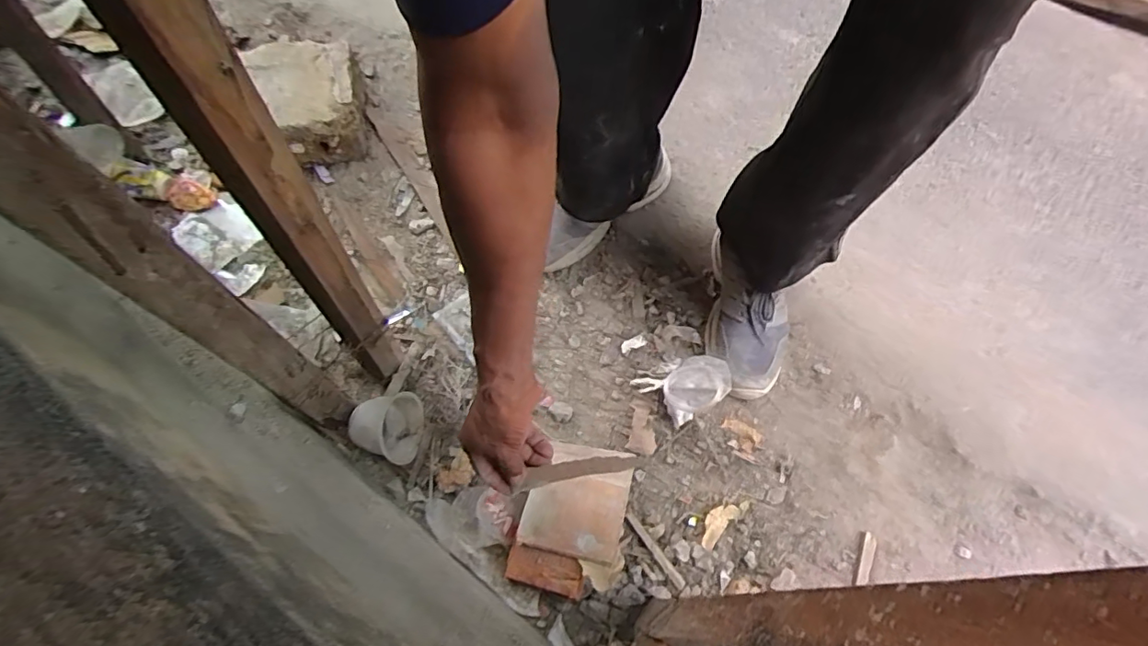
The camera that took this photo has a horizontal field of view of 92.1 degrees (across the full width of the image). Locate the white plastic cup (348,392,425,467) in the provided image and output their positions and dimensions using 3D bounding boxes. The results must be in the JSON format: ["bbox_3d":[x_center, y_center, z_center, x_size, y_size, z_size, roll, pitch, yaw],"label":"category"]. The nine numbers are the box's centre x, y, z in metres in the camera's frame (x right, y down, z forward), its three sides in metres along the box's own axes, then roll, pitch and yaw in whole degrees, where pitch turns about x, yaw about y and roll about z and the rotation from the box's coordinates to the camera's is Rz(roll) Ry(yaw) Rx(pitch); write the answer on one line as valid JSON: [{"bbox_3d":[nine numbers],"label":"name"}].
[{"bbox_3d":[-0.244,0.134,0.718,0.077,0.060,0.085,8,65,2],"label":"white plastic cup"}]

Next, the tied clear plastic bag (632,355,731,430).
[{"bbox_3d":[0.150,0.084,0.728,0.109,0.079,0.076,-19,66,-10],"label":"tied clear plastic bag"}]

